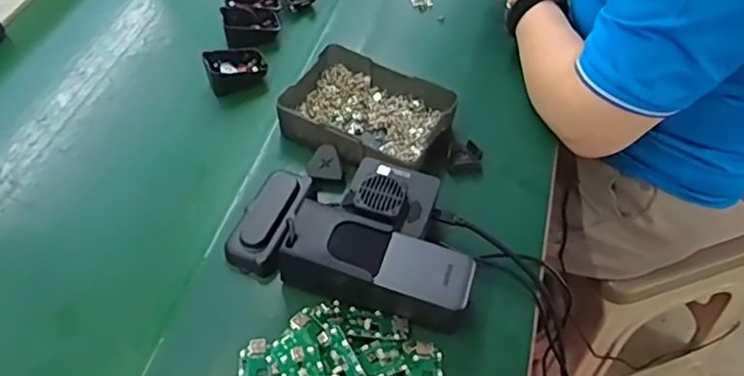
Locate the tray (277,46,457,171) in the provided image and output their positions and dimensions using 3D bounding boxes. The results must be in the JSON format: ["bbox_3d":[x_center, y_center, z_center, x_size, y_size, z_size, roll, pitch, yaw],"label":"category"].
[{"bbox_3d":[-0.003,-0.076,0.624,0.172,0.048,0.132,21,55,17],"label":"tray"}]

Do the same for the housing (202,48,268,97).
[{"bbox_3d":[-0.155,-0.138,0.682,0.066,0.036,0.037,-23,55,-16],"label":"housing"}]

